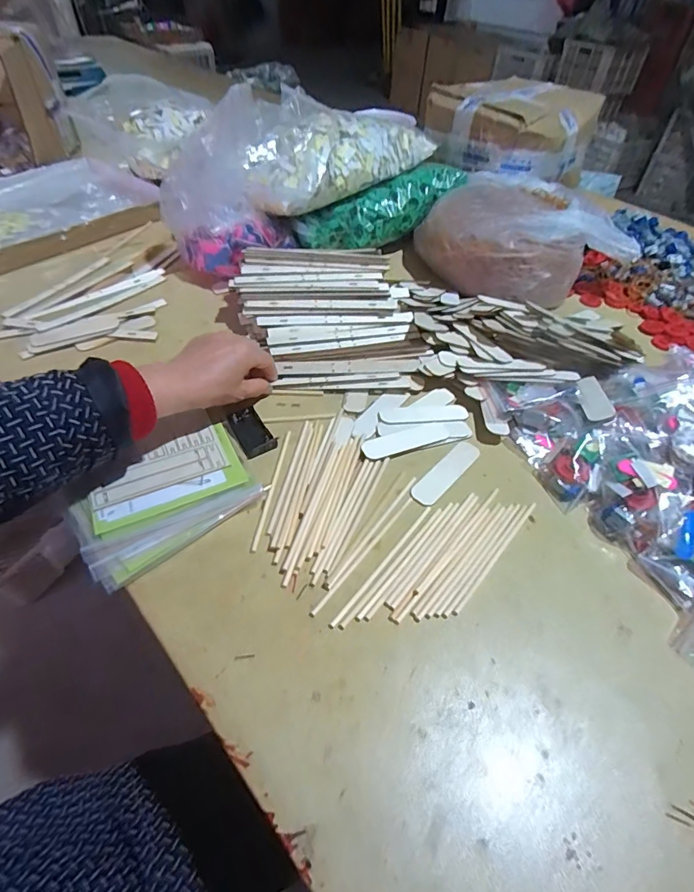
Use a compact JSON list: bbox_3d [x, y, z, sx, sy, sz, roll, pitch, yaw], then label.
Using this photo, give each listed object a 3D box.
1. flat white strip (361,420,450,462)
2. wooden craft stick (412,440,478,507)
[{"bbox_3d":[0.066,-0.007,0.502,0.104,0.004,0.028,-15,51,-18],"label":"flat white strip"},{"bbox_3d":[0.108,0.026,0.484,0.027,0.004,0.106,36,54,25],"label":"wooden craft stick"}]

